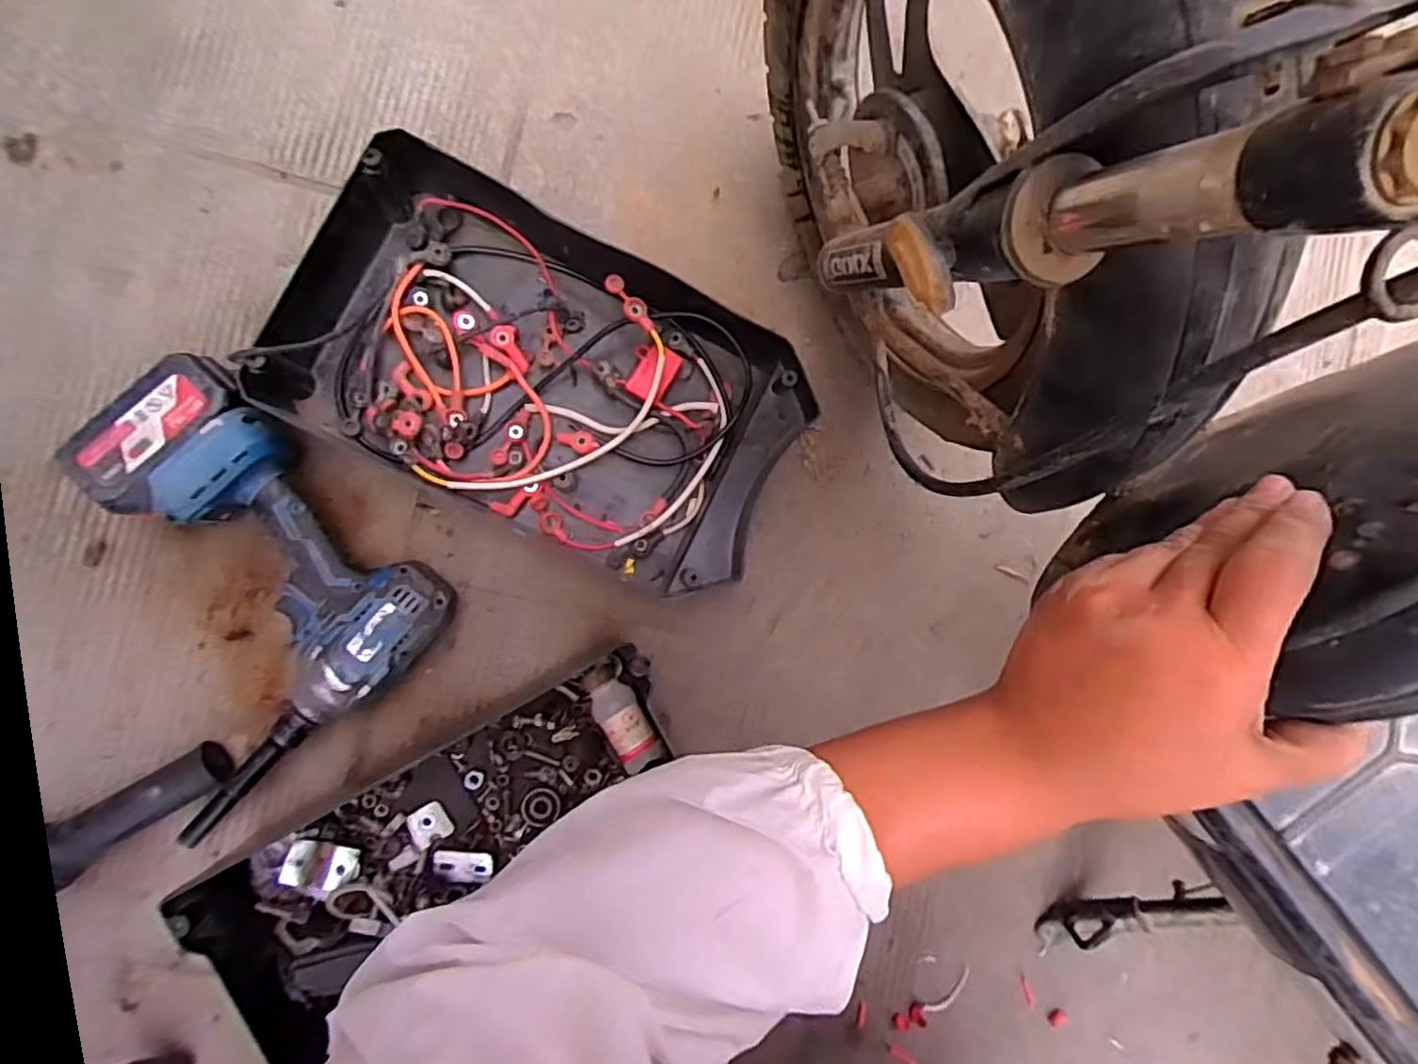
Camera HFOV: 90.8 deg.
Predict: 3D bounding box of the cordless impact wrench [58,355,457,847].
[{"bbox_3d":[-0.348,0.054,0.494,0.253,0.085,0.250,43,83,-5],"label":"cordless impact wrench"}]

